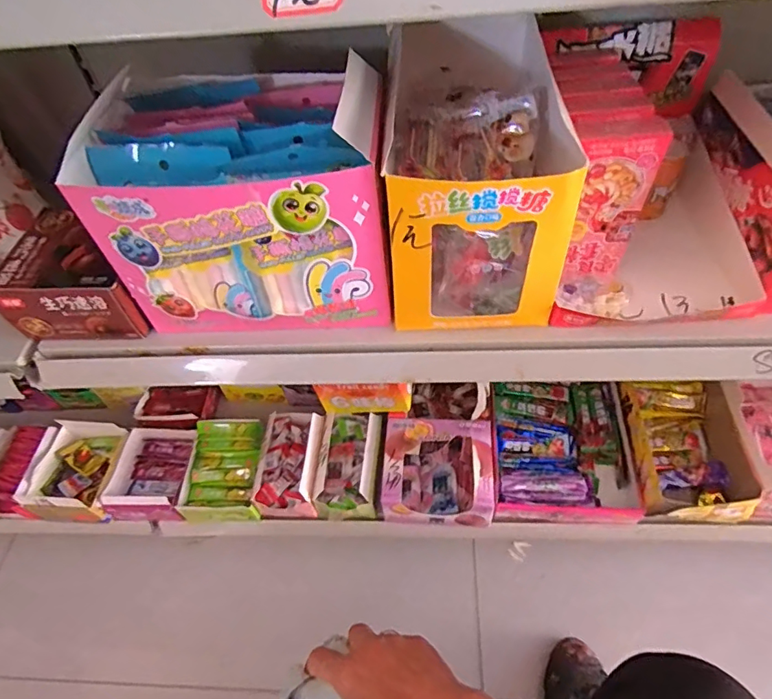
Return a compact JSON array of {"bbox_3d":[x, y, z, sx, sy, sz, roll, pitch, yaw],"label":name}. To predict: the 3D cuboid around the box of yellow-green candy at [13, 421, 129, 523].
[{"bbox_3d":[-0.423,0.163,0.693,0.108,0.046,0.132,-1,52,5],"label":"box of yellow-green candy"}]

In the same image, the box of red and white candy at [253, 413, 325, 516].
[{"bbox_3d":[-0.131,0.157,0.701,0.085,0.056,0.143,1,52,7],"label":"box of red and white candy"}]

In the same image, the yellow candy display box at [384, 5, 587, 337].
[{"bbox_3d":[0.074,-0.180,0.482,0.146,0.199,0.293,-3,55,4],"label":"yellow candy display box"}]

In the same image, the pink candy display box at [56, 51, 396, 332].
[{"bbox_3d":[-0.113,-0.125,0.445,0.235,0.175,0.149,-1,52,5],"label":"pink candy display box"}]

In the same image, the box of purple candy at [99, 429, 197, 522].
[{"bbox_3d":[-0.329,0.177,0.720,0.108,0.053,0.127,-2,52,4],"label":"box of purple candy"}]

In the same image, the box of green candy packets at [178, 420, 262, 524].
[{"bbox_3d":[-0.219,0.163,0.689,0.098,0.041,0.131,-2,52,4],"label":"box of green candy packets"}]

